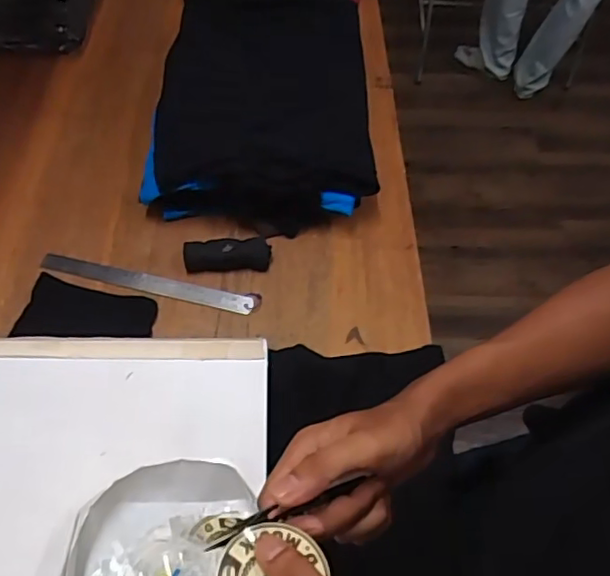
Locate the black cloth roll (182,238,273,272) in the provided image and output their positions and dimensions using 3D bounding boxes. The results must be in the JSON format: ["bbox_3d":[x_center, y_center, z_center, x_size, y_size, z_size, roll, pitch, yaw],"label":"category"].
[{"bbox_3d":[-0.116,-0.052,0.875,0.127,0.037,0.040,-1,56,-2],"label":"black cloth roll"}]

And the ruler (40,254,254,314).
[{"bbox_3d":[-0.232,-0.009,0.860,0.316,0.009,0.031,13,55,5],"label":"ruler"}]

